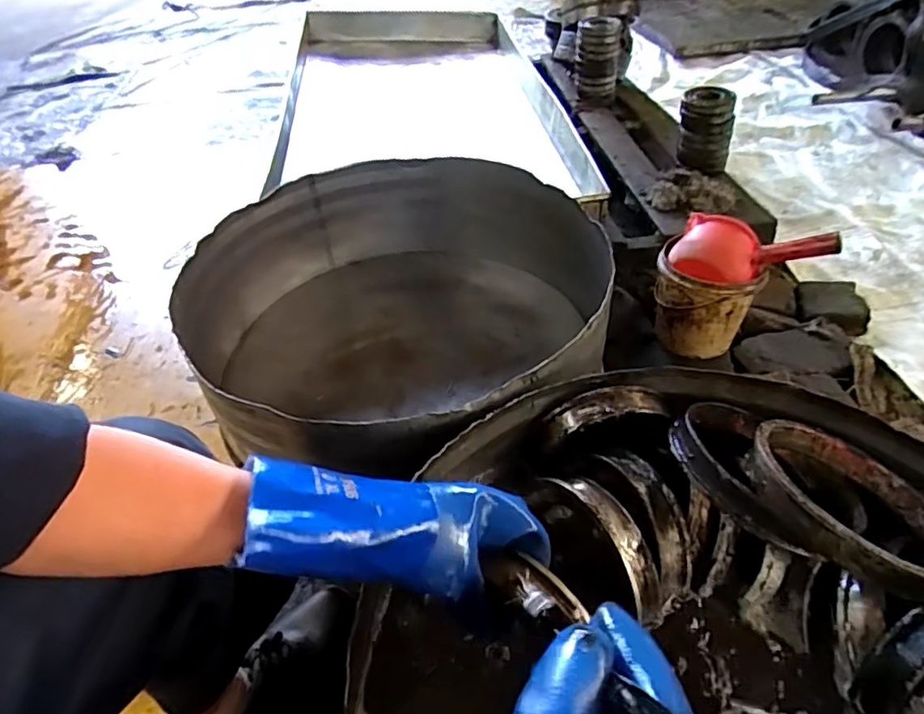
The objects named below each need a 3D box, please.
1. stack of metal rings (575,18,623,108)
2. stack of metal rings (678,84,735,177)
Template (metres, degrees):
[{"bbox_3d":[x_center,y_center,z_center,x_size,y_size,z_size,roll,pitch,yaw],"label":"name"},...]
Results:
[{"bbox_3d":[0.384,-0.817,1.639,0.131,0.226,0.120,6,44,9],"label":"stack of metal rings"},{"bbox_3d":[0.559,-0.522,1.345,0.119,0.162,0.143,11,45,14],"label":"stack of metal rings"}]

